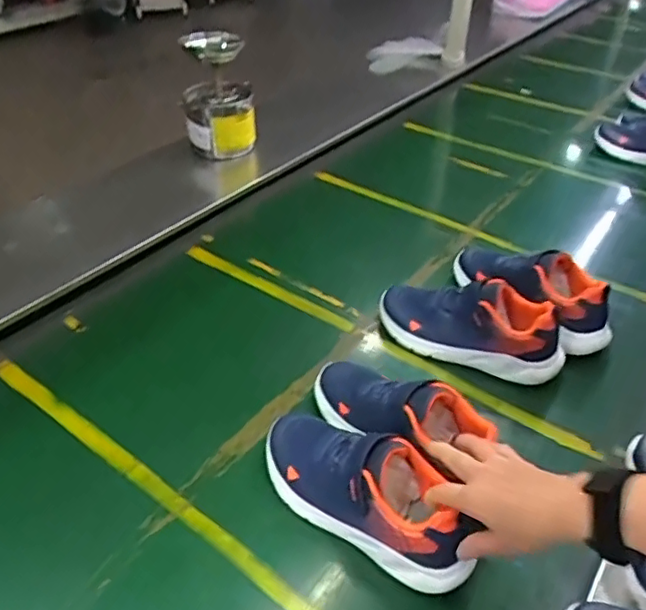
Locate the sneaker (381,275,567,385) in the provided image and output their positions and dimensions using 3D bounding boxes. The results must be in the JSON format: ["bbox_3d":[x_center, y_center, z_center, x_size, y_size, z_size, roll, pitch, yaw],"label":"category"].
[{"bbox_3d":[0.192,0.022,0.805,0.250,0.102,0.078,13,42,28],"label":"sneaker"}]

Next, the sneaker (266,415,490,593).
[{"bbox_3d":[0.039,0.184,0.610,0.240,0.103,0.092,24,45,36],"label":"sneaker"}]

